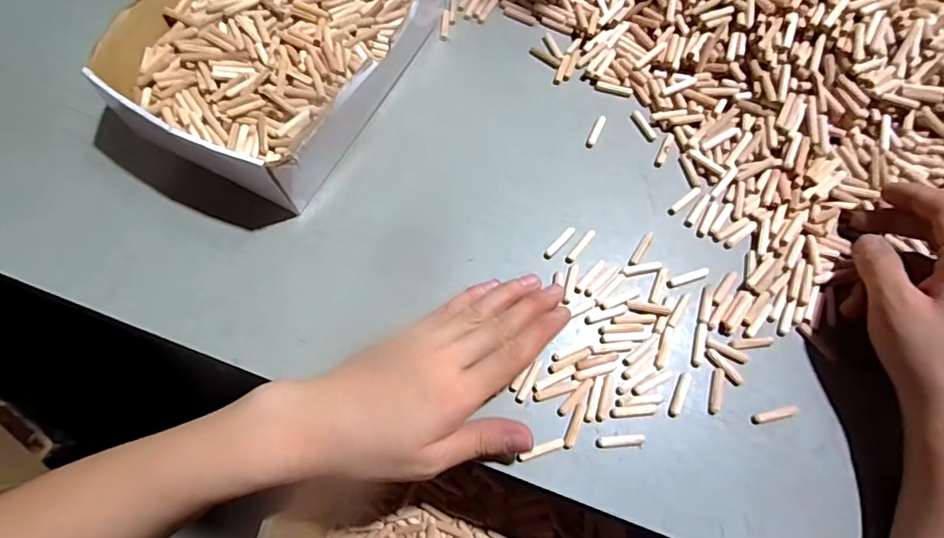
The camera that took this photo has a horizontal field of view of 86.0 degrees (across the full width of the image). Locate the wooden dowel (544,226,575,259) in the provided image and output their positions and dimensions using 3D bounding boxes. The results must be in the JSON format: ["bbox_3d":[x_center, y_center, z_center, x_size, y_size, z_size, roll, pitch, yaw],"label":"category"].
[{"bbox_3d":[0.063,-0.019,0.368,0.007,0.004,0.030,40,74,15],"label":"wooden dowel"}]

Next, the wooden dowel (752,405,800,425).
[{"bbox_3d":[0.195,0.093,0.323,0.031,0.007,0.007,-12,69,-3],"label":"wooden dowel"}]

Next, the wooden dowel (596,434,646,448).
[{"bbox_3d":[0.094,0.108,0.319,0.031,0.007,0.006,-5,68,-1],"label":"wooden dowel"}]

